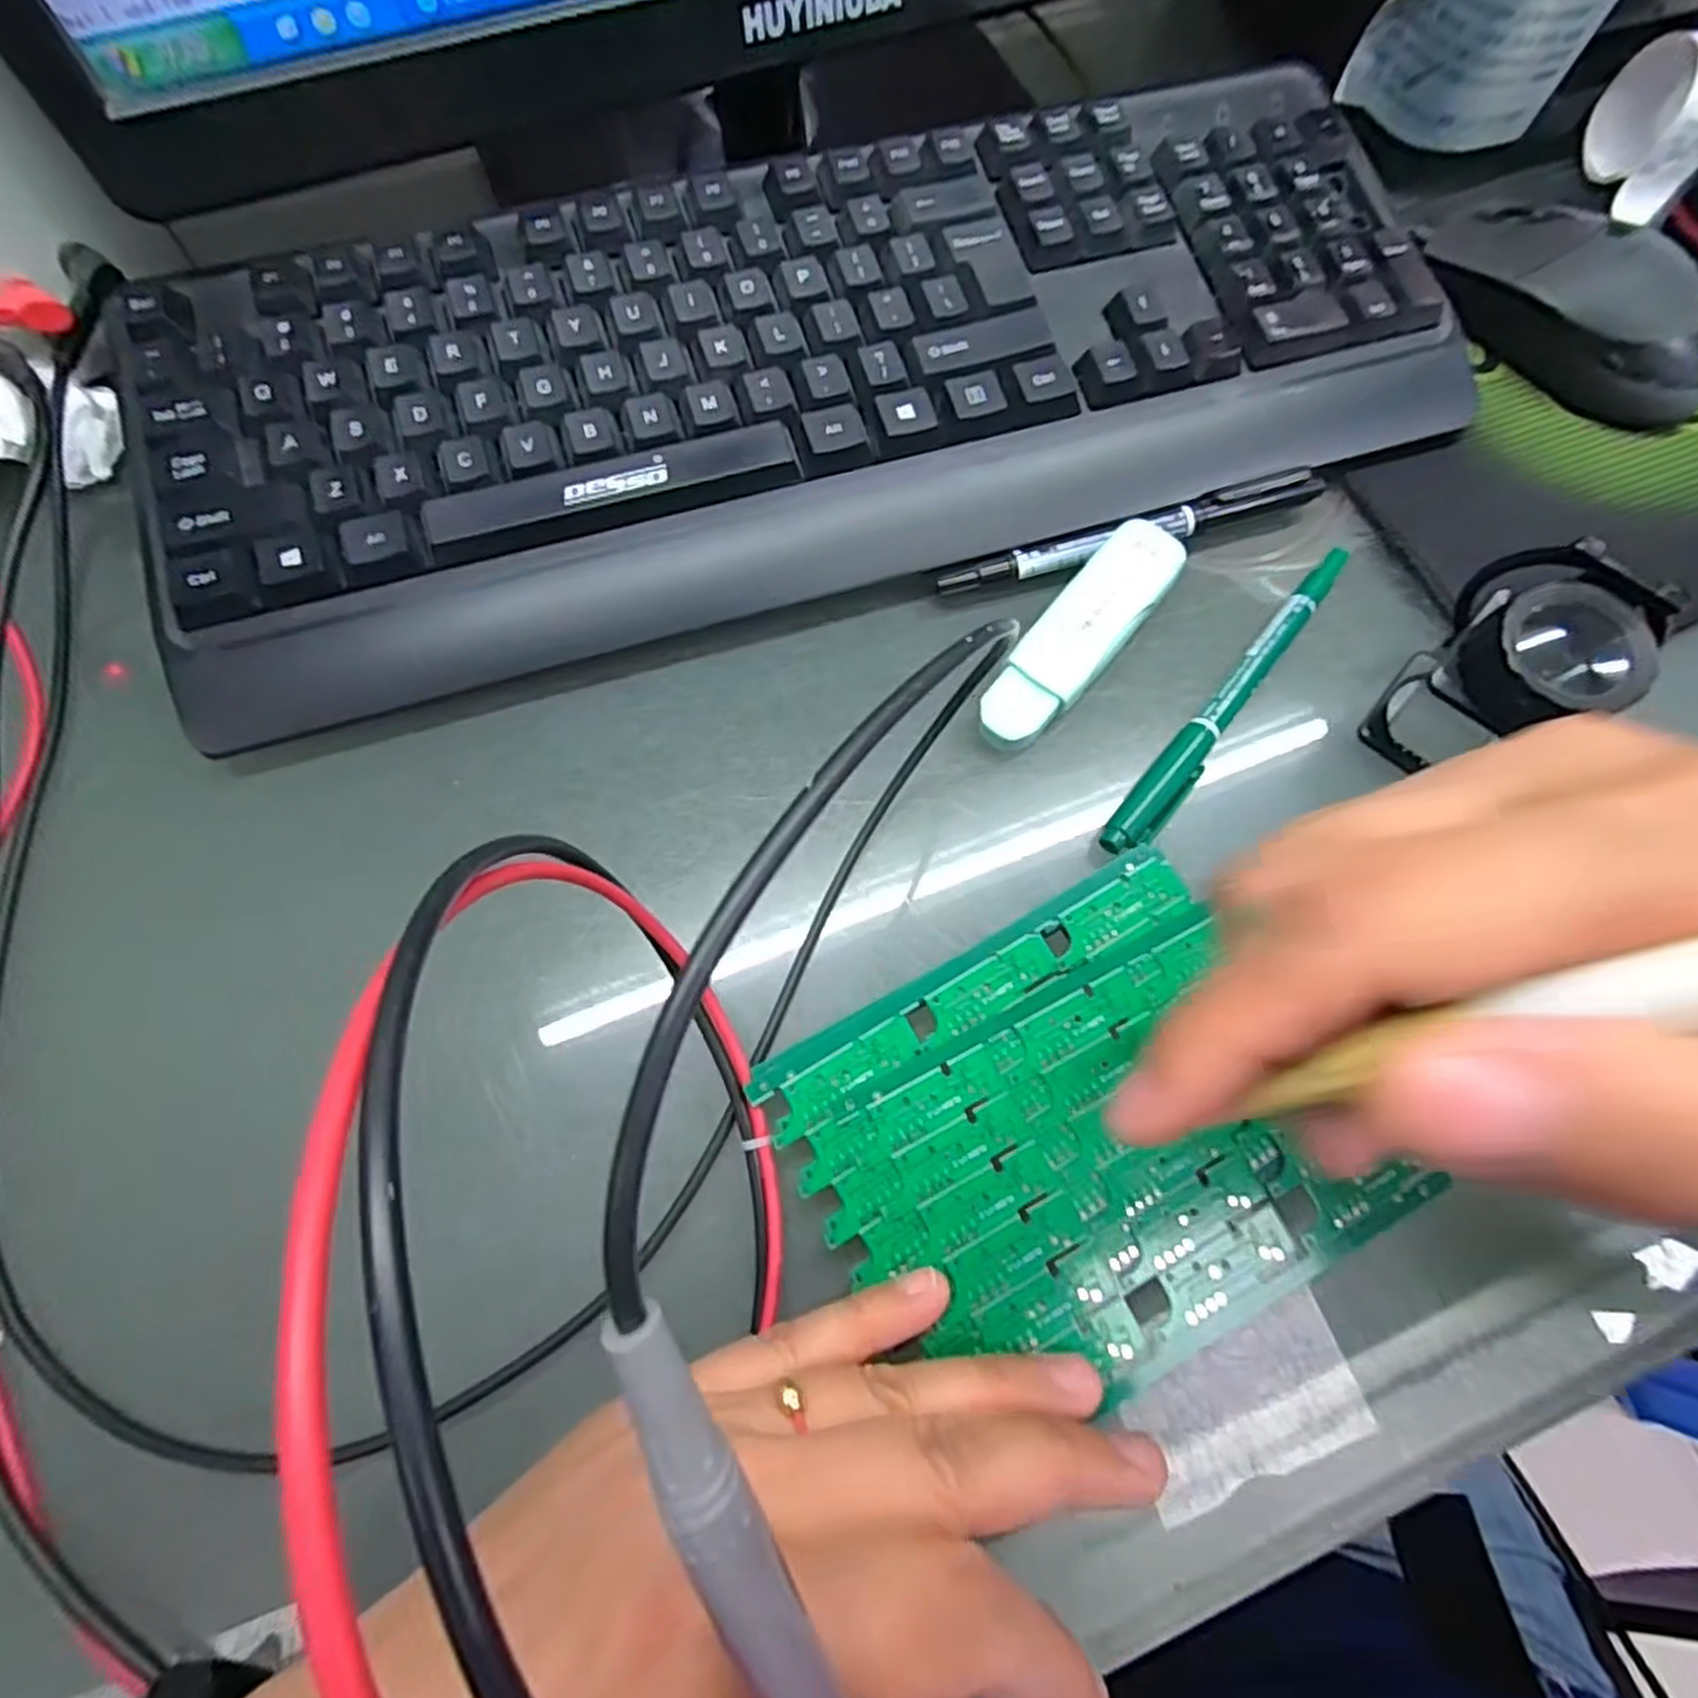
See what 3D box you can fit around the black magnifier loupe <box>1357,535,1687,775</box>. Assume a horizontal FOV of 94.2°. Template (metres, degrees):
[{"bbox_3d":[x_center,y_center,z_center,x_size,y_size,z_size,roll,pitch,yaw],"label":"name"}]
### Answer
[{"bbox_3d":[0.190,-0.052,0.231,0.051,0.057,0.045,-41,77,-14],"label":"black magnifier loupe"}]

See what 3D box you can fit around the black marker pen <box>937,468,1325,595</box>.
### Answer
[{"bbox_3d":[0.097,-0.106,0.270,0.137,0.012,0.010,-17,73,-7],"label":"black marker pen"}]

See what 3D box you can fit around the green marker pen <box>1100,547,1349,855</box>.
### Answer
[{"bbox_3d":[0.123,-0.050,0.252,0.014,0.011,0.139,39,75,11],"label":"green marker pen"}]

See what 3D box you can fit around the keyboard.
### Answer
[{"bbox_3d":[-0.006,-0.161,0.270,0.426,0.042,0.154,-18,73,-8],"label":"keyboard"}]

